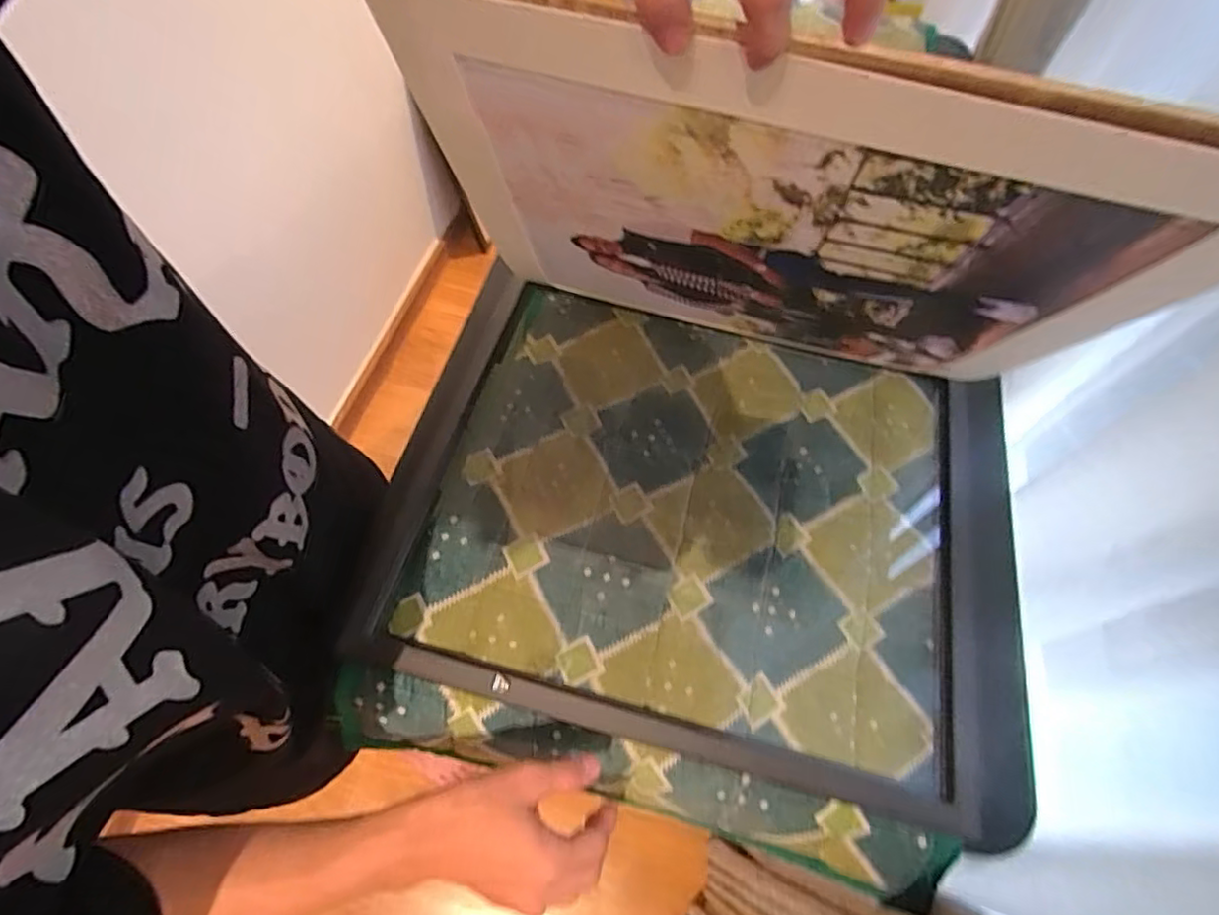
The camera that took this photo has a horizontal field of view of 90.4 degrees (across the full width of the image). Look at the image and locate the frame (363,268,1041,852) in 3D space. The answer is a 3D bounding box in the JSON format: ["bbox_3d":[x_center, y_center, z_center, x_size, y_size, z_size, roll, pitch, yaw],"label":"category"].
[{"bbox_3d":[0.091,0.042,0.588,0.584,0.048,0.469,14,63,5],"label":"frame"}]

